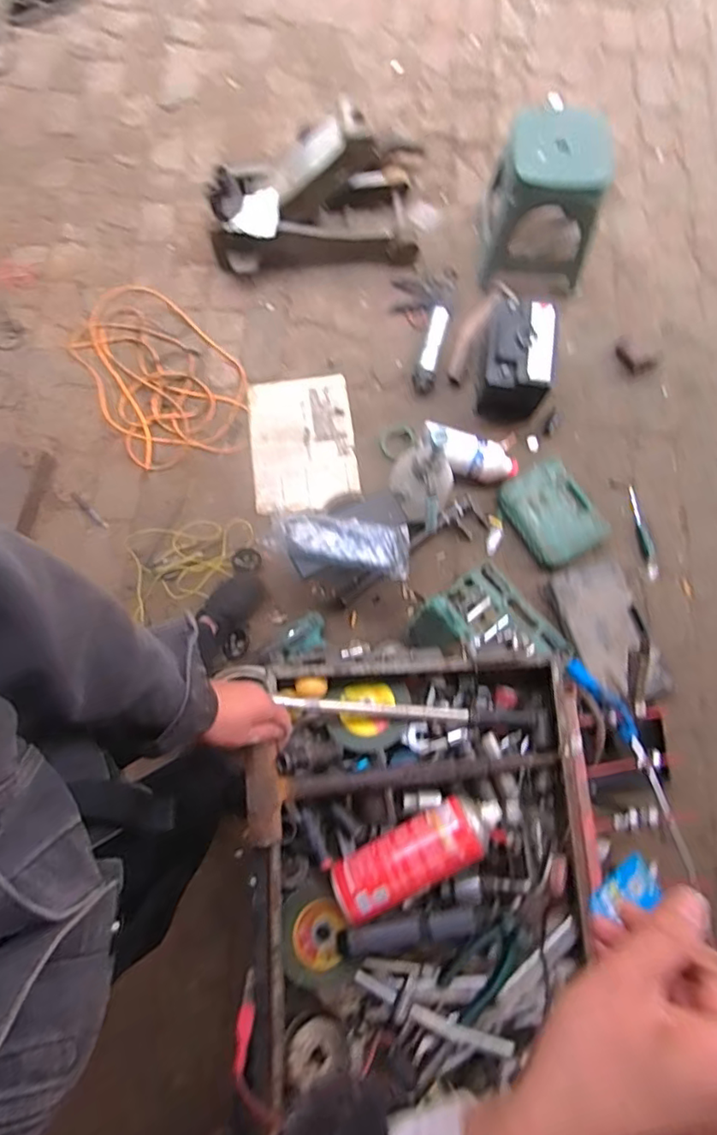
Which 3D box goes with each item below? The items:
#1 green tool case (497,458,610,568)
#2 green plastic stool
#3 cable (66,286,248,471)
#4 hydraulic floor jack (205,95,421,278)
[{"bbox_3d":[0.493,-0.142,1.449,0.195,0.063,0.247,-31,78,-8],"label":"green tool case"},{"bbox_3d":[0.490,-0.972,1.500,0.279,0.286,0.299,6,76,1],"label":"green plastic stool"},{"bbox_3d":[-0.543,-0.540,1.577,0.368,0.021,0.576,-30,78,-7],"label":"cable"},{"bbox_3d":[-0.120,-1.102,1.575,0.608,0.325,0.419,-4,76,-1],"label":"hydraulic floor jack"}]

